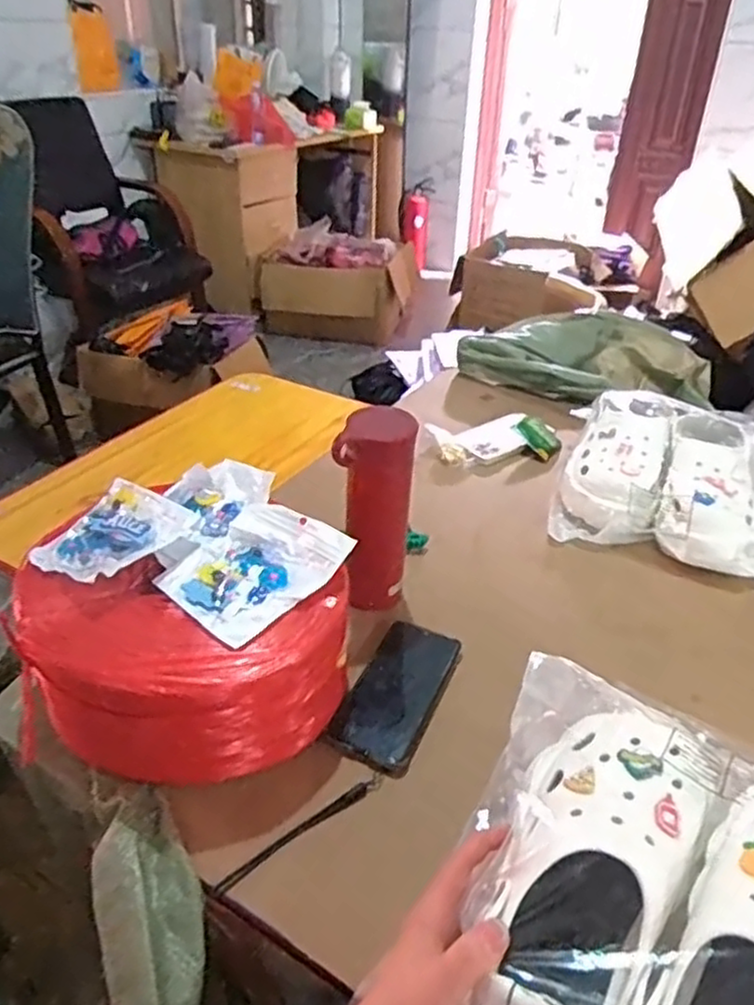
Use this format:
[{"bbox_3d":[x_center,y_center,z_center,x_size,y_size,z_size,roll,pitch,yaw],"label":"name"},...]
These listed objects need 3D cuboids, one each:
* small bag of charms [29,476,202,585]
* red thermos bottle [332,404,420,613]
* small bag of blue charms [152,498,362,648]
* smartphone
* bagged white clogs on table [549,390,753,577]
[{"bbox_3d":[-0.232,0.027,0.633,0.097,0.029,0.111,23,40,28],"label":"small bag of charms"},{"bbox_3d":[-0.004,0.019,0.716,0.072,0.214,0.069,6,36,1],"label":"red thermos bottle"},{"bbox_3d":[-0.103,0.053,0.621,0.110,0.029,0.136,31,43,32],"label":"small bag of blue charms"},{"bbox_3d":[0.021,0.174,0.678,0.077,0.012,0.168,18,38,17],"label":"smartphone"},{"bbox_3d":[0.394,-0.040,0.948,0.275,0.088,0.293,16,37,15],"label":"bagged white clogs on table"}]

